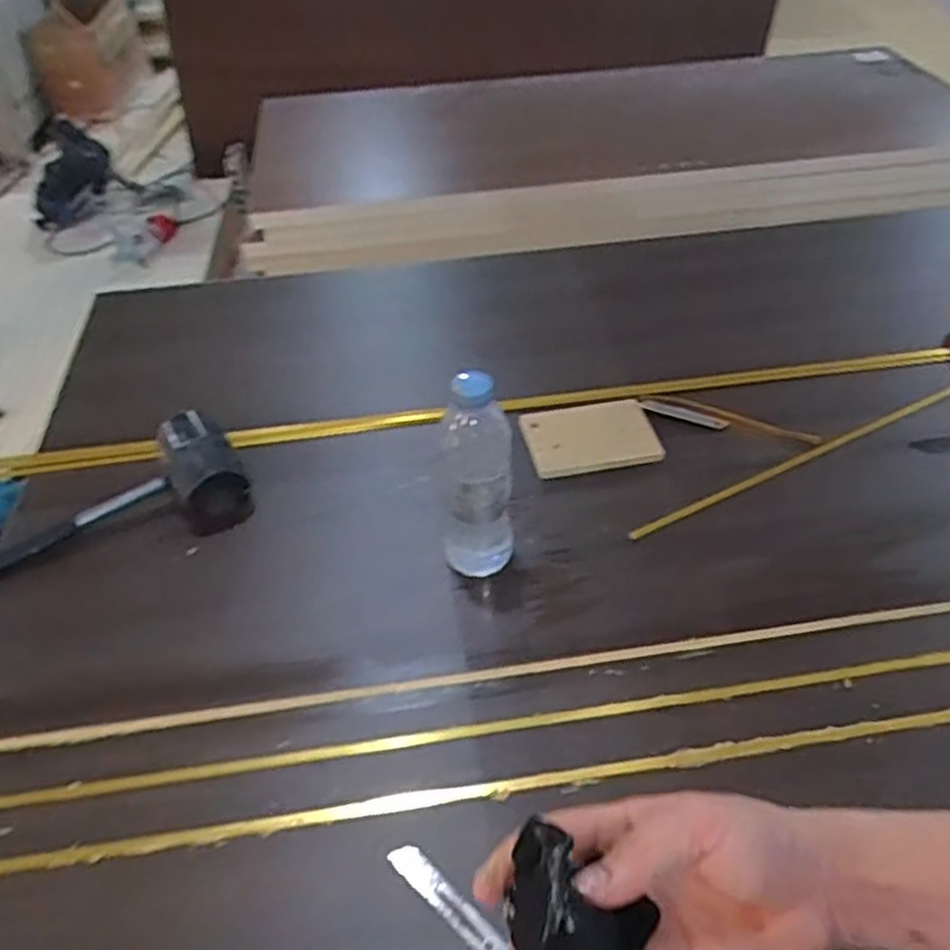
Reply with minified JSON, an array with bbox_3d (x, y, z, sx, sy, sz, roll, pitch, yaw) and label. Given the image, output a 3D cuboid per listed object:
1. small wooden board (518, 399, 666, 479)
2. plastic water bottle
[{"bbox_3d":[0.128,-0.046,0.873,0.143,0.010,0.105,-6,44,-4],"label":"small wooden board"},{"bbox_3d":[0.000,0.004,0.698,0.065,0.196,0.062,-1,44,2],"label":"plastic water bottle"}]

